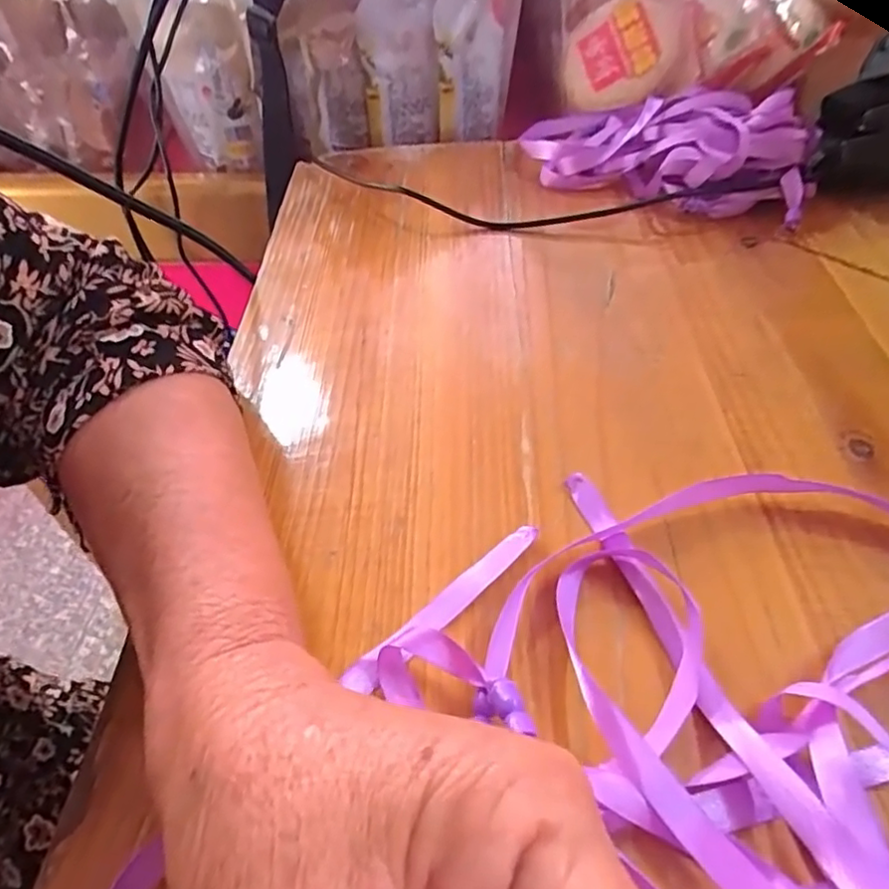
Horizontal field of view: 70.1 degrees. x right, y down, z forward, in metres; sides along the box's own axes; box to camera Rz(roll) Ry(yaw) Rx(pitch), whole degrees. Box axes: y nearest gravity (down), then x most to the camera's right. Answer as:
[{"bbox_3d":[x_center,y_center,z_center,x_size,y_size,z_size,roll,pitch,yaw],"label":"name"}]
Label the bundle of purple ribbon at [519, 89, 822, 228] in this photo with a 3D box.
[{"bbox_3d":[0.136,-0.191,0.399,0.178,0.036,0.105,20,52,19],"label":"bundle of purple ribbon"}]

